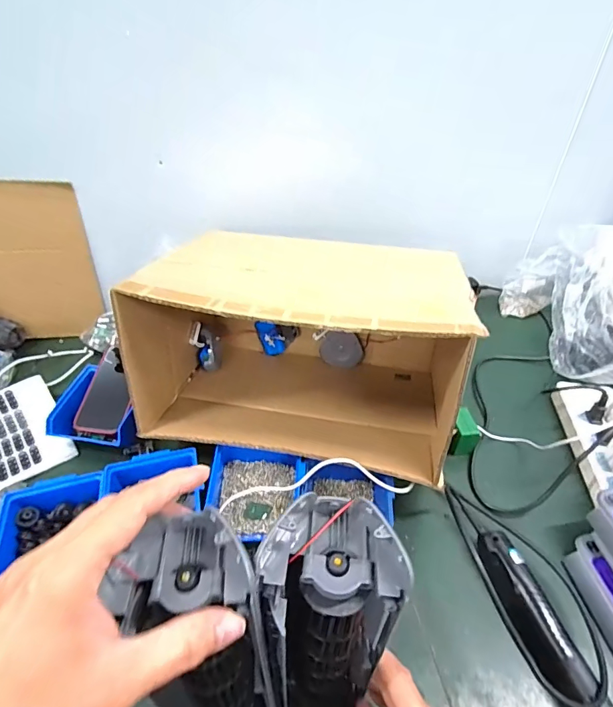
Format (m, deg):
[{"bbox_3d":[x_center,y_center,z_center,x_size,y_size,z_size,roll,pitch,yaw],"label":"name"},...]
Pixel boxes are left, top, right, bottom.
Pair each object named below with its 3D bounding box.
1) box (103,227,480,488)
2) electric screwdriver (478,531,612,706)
[{"bbox_3d":[-0.001,-0.007,0.619,0.416,0.272,0.312,7,41,7],"label":"box"},{"bbox_3d":[0.252,0.306,0.440,0.054,0.046,0.217,-9,42,-12],"label":"electric screwdriver"}]

